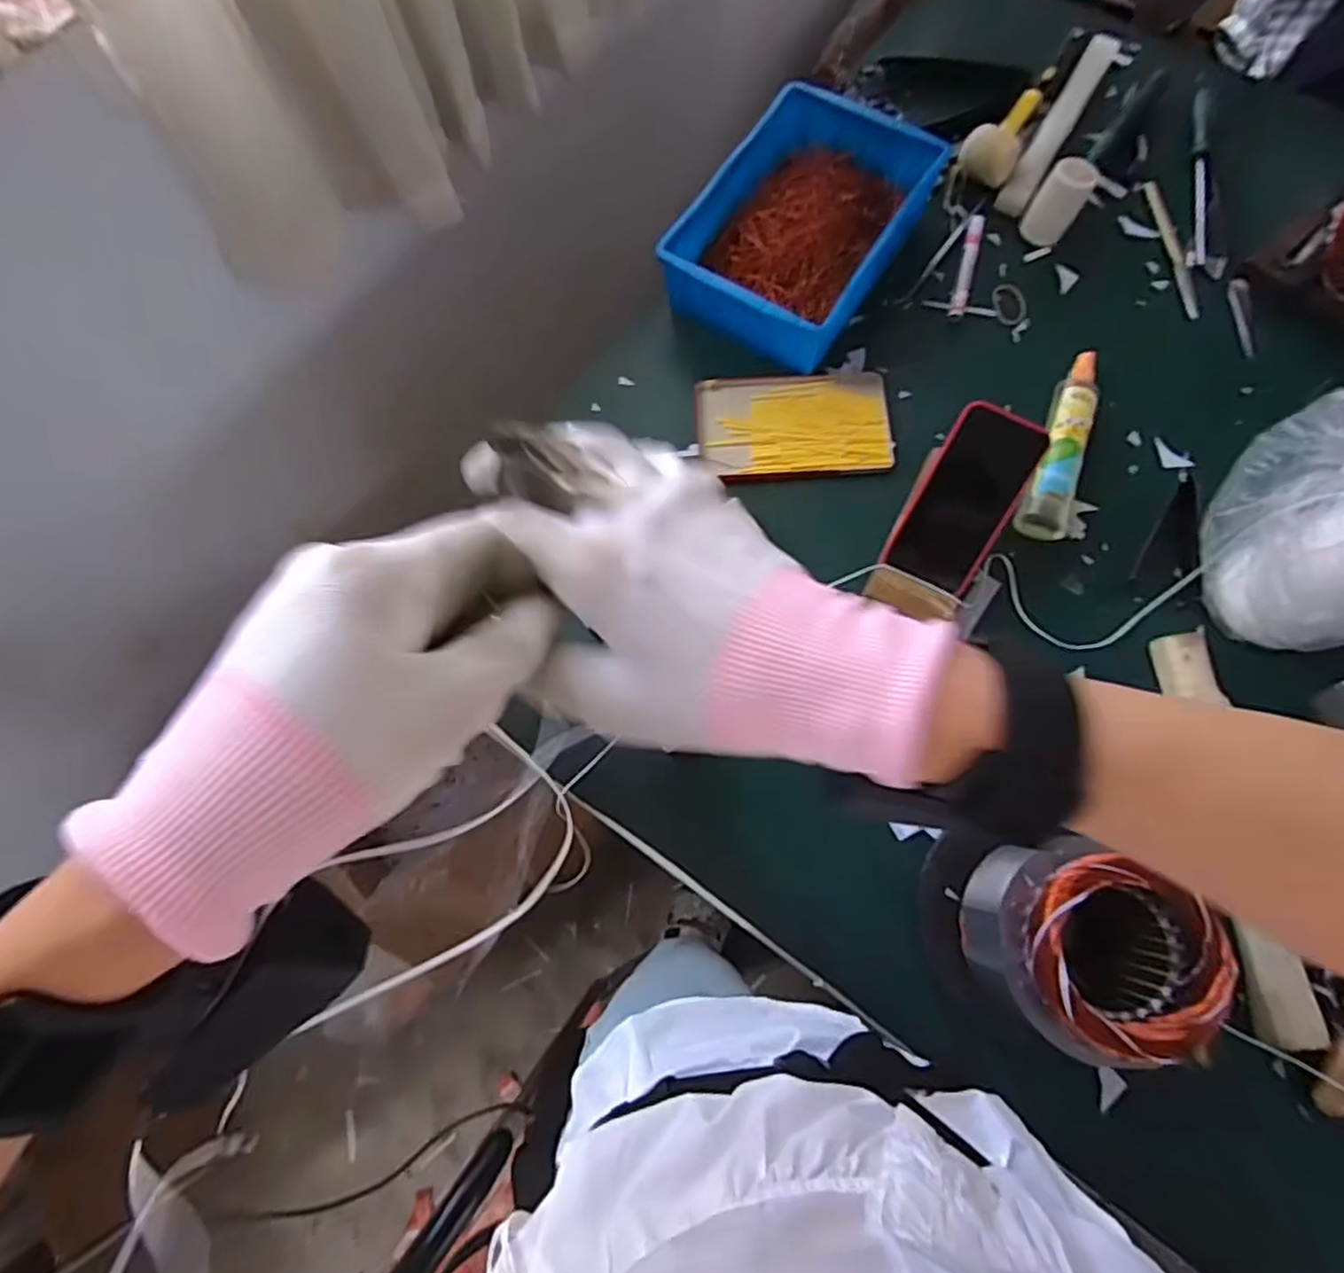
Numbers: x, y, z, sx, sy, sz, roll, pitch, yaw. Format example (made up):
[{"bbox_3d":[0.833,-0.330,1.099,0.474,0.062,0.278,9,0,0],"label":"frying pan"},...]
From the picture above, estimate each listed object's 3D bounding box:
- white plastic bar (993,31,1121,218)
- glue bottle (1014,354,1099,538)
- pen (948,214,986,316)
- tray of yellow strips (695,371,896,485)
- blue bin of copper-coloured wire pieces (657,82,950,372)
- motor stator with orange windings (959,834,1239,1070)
[{"bbox_3d":[0.451,-0.597,0.819,0.037,0.028,0.271,30,76,11],"label":"white plastic bar"},{"bbox_3d":[0.398,-0.197,0.708,0.047,0.036,0.219,23,75,9],"label":"glue bottle"},{"bbox_3d":[0.329,-0.415,0.792,0.021,0.012,0.138,15,74,7],"label":"pen"},{"bbox_3d":[0.129,-0.225,0.756,0.200,0.022,0.116,-2,73,1],"label":"tray of yellow strips"},{"bbox_3d":[0.142,-0.442,0.776,0.199,0.085,0.295,29,76,10],"label":"blue bin of copper-coloured wire pieces"},{"bbox_3d":[0.297,0.232,0.538,0.125,0.148,0.136,-1,73,2],"label":"motor stator with orange windings"}]

